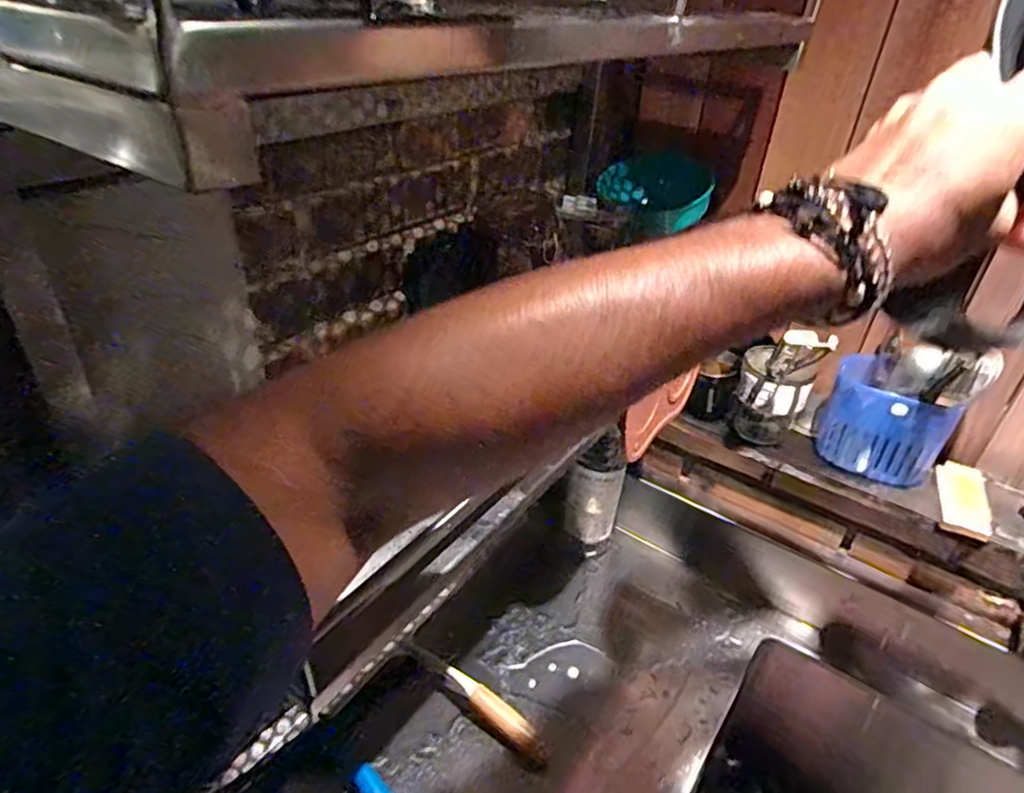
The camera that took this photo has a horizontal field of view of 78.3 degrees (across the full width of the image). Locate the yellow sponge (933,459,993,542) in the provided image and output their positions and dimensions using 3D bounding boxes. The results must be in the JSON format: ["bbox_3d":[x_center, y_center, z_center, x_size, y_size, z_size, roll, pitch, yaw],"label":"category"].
[{"bbox_3d":[0.526,0.118,0.735,0.051,0.012,0.100,5,48,21],"label":"yellow sponge"}]

